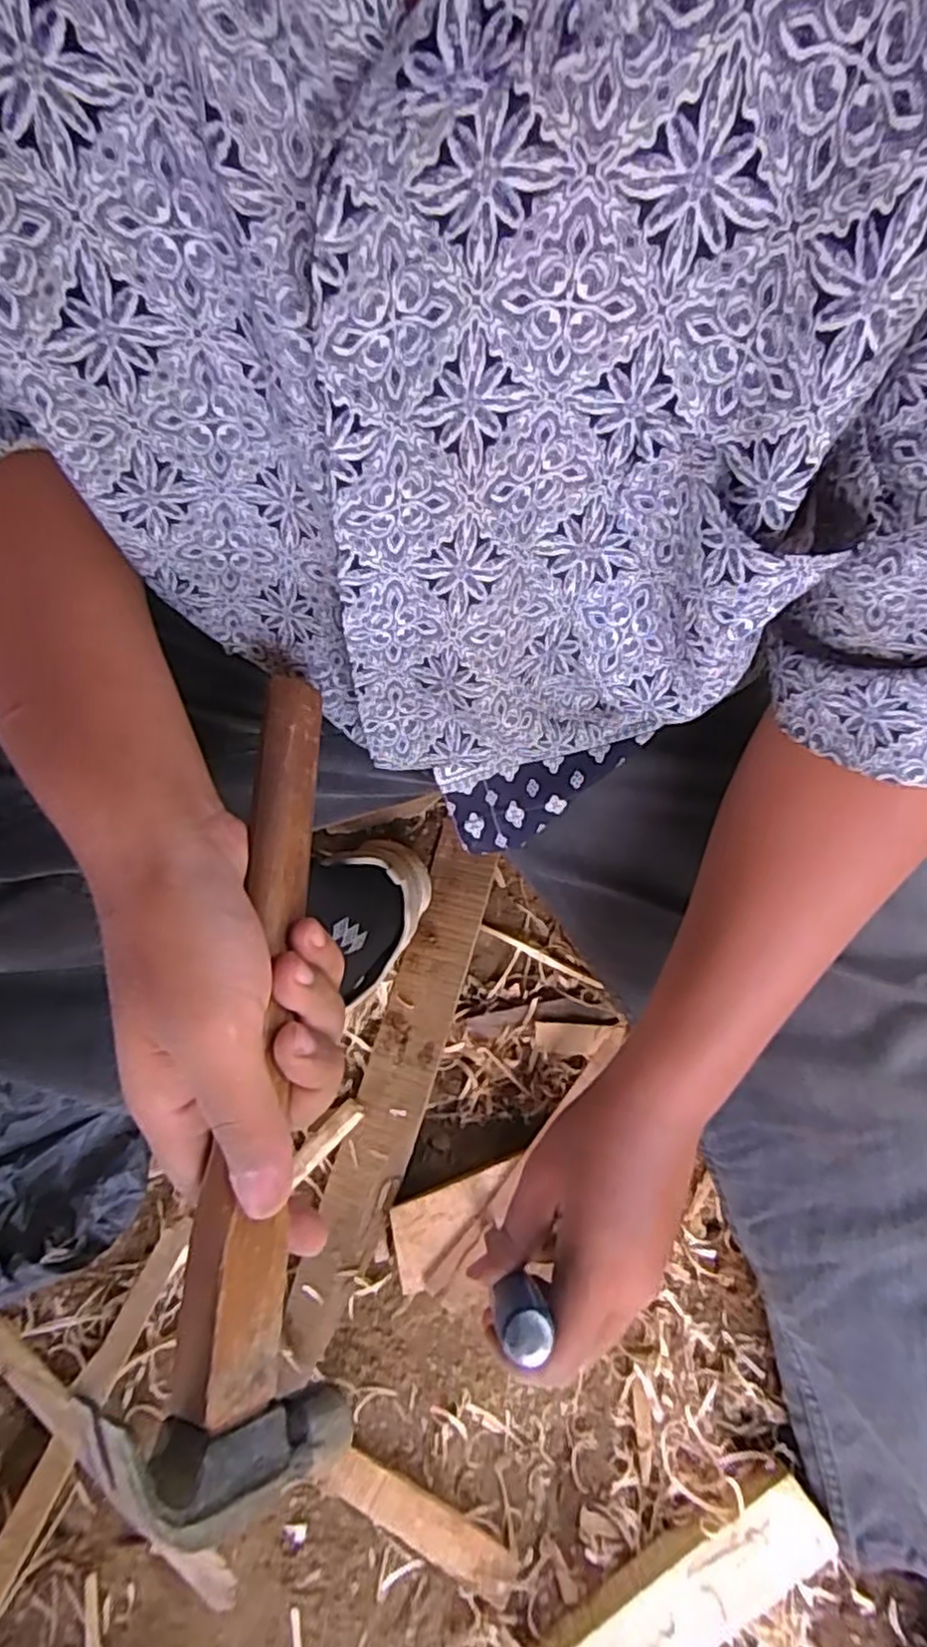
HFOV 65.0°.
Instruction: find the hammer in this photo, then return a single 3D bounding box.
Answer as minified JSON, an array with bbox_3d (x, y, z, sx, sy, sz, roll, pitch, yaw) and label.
[{"bbox_3d":[-0.068,0.075,0.256,0.058,0.073,0.273,2,74,1],"label":"hammer"}]

